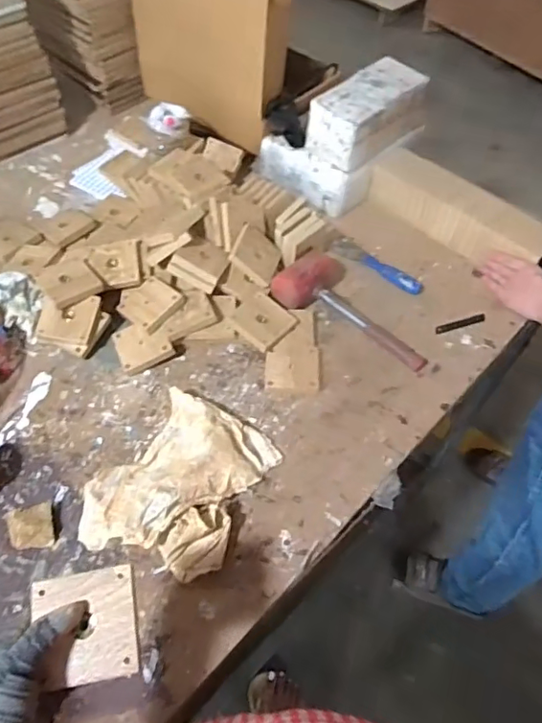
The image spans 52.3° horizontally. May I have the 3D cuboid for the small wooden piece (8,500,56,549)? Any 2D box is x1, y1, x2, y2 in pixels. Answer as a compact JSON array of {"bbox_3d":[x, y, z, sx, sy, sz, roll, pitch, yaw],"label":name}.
[{"bbox_3d":[-0.301,0.207,0.694,0.050,0.023,0.055,-19,57,-17],"label":"small wooden piece"}]

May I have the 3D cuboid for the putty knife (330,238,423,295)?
[{"bbox_3d":[0.192,-0.180,1.002,0.189,0.020,0.045,36,59,21],"label":"putty knife"}]

